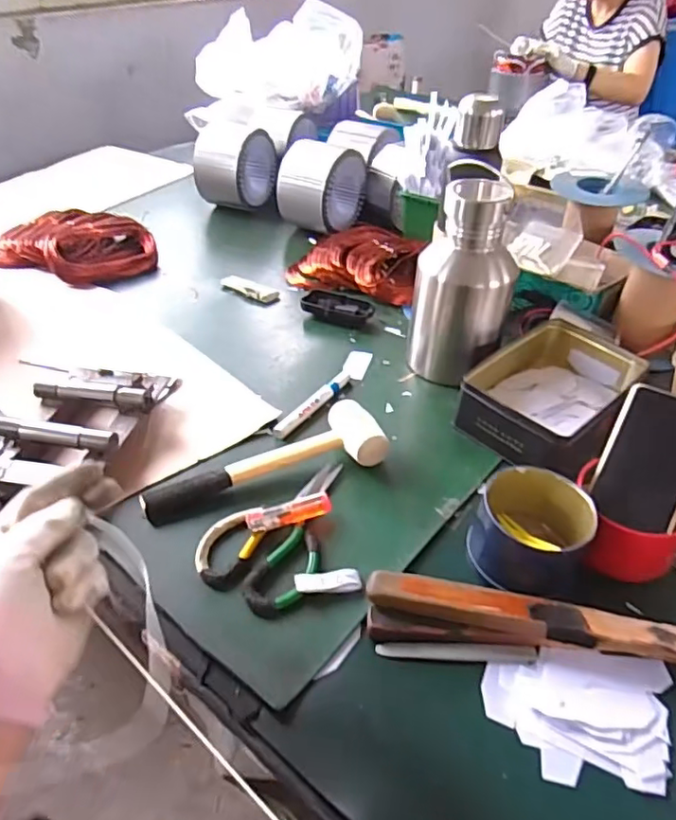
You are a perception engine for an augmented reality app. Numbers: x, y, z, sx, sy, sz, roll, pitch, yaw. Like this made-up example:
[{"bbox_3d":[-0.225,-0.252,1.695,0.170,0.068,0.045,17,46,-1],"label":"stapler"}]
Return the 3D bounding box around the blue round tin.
[{"bbox_3d":[0.173,0.111,0.527,0.095,0.064,0.097,0,40,0],"label":"blue round tin"}]

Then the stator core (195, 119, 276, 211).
[{"bbox_3d":[-0.206,-0.500,1.186,0.133,0.124,0.148,17,43,18],"label":"stator core"}]

